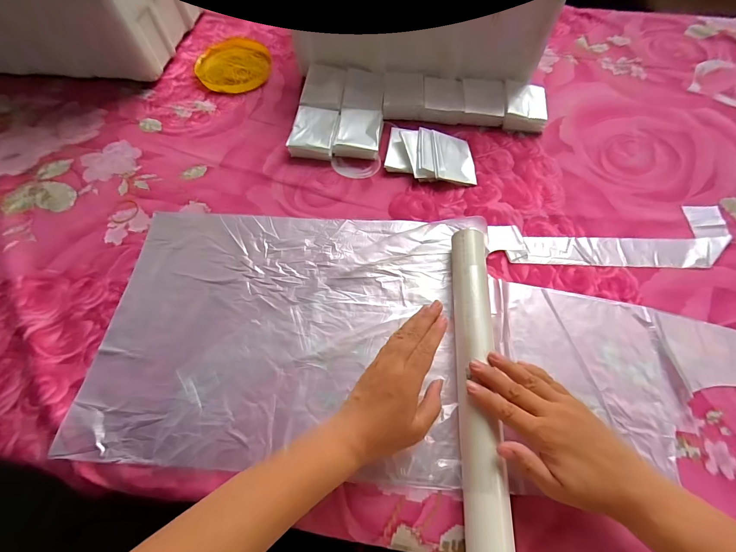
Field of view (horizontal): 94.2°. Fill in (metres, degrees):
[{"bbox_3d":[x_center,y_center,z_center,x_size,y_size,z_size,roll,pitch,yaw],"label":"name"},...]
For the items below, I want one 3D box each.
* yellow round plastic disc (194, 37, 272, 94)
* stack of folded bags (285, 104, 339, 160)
[{"bbox_3d":[-0.245,-0.393,0.627,0.125,0.014,0.149,0,64,1],"label":"yellow round plastic disc"},{"bbox_3d":[-0.082,-0.221,0.531,0.066,0.027,0.085,8,65,5],"label":"stack of folded bags"}]

